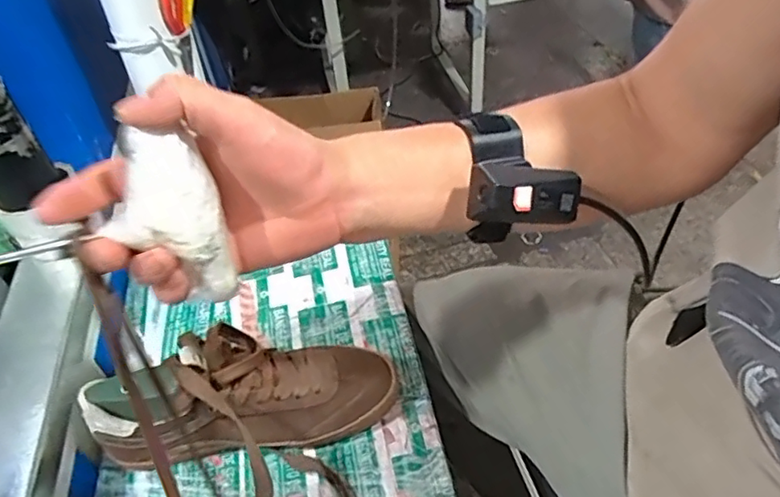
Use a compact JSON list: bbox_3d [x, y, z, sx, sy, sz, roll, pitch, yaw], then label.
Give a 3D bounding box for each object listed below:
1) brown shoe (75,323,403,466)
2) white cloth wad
[{"bbox_3d":[-0.128,0.131,0.534,0.266,0.126,0.093,-3,44,-13],"label":"brown shoe"},{"bbox_3d":[-0.118,-0.015,0.319,0.050,0.102,0.026,-30,27,-21],"label":"white cloth wad"}]

